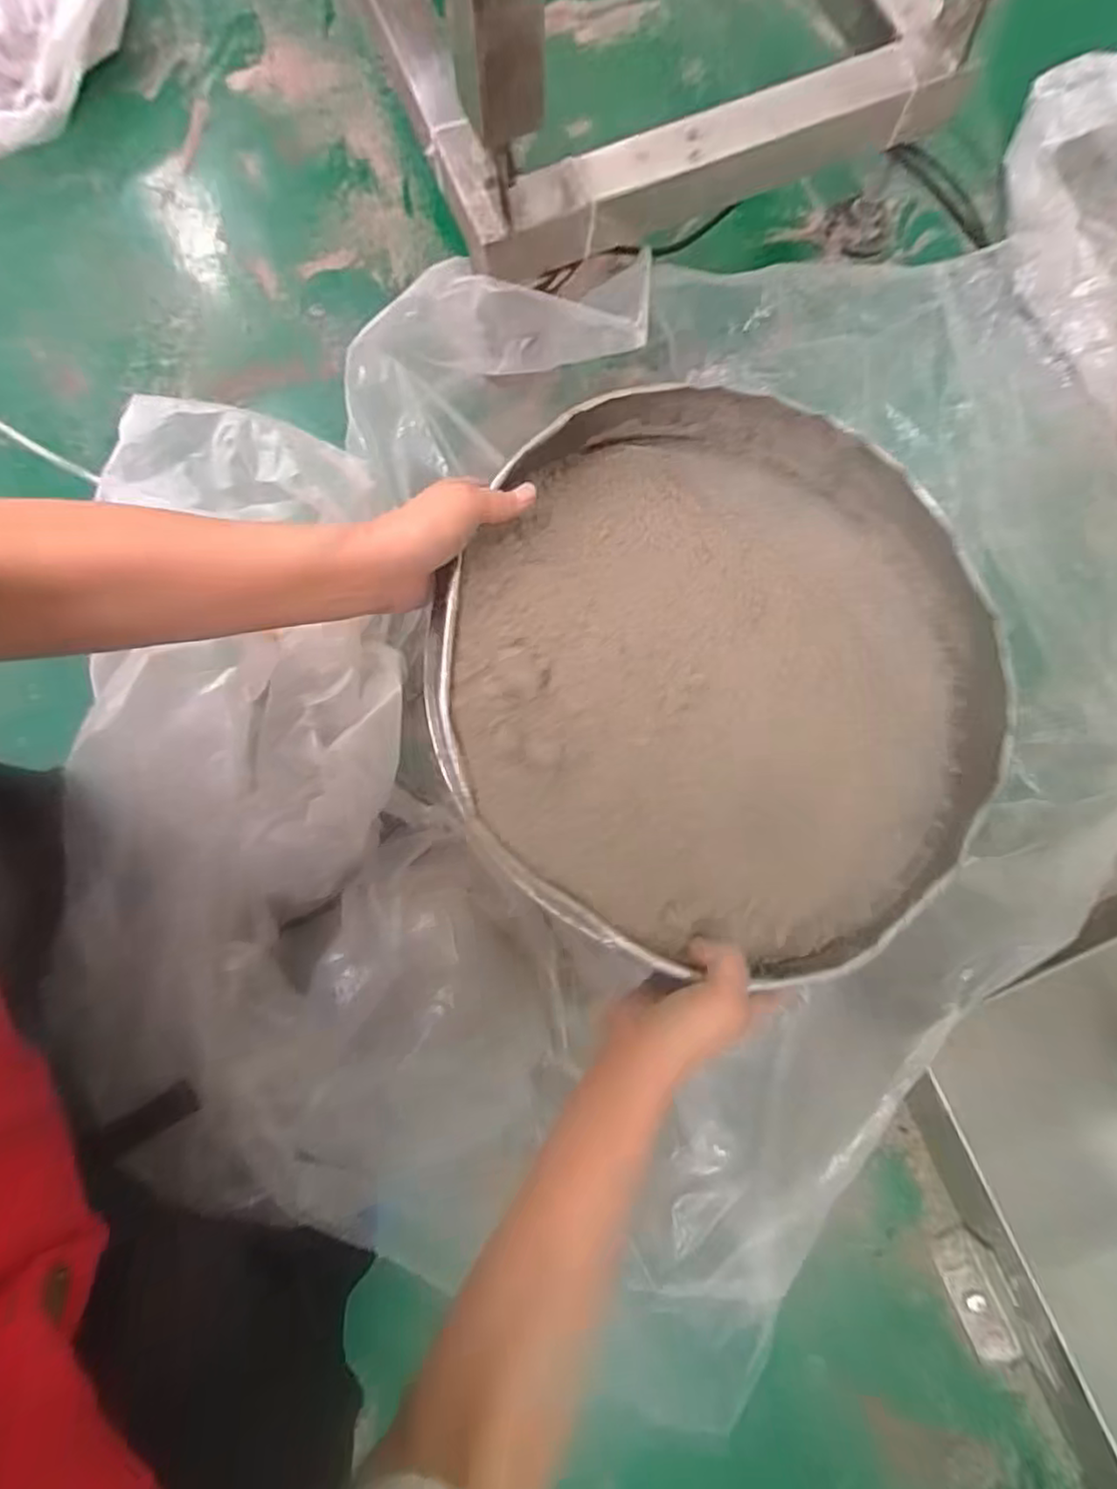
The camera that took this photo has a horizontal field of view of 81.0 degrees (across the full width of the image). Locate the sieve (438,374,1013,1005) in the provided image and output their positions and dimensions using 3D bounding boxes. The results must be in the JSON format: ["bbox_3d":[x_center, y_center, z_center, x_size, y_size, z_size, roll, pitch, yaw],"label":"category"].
[{"bbox_3d":[0.125,-0.059,0.452,0.372,0.103,0.391,0,78,-2],"label":"sieve"}]

